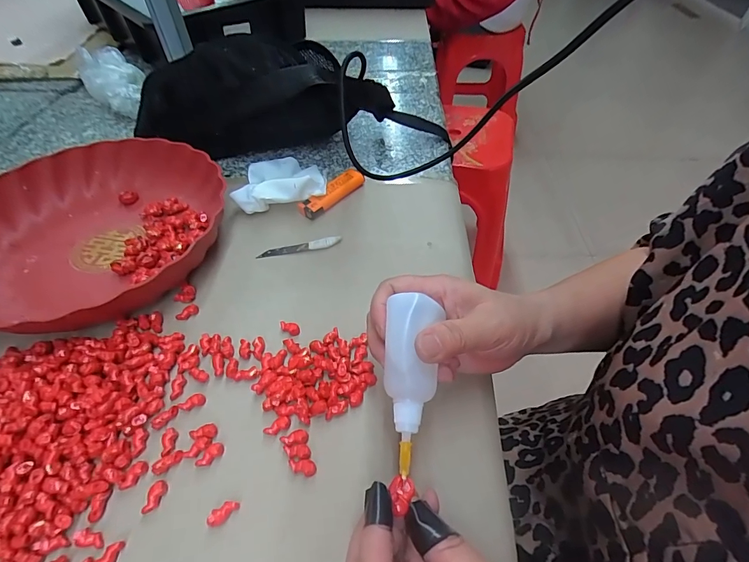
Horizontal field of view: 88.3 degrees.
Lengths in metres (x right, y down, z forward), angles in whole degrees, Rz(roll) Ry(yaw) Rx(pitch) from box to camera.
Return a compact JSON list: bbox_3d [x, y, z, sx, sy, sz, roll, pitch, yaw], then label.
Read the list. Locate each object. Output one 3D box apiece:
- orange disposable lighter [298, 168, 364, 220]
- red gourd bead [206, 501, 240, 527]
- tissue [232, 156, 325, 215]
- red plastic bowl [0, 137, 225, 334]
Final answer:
[{"bbox_3d":[-0.046,-0.097,0.423,0.030,0.015,0.080,31,58,24],"label":"orange disposable lighter"},{"bbox_3d":[-0.091,0.139,0.232,0.018,0.006,0.010,-27,55,-20],"label":"red gourd bead"},{"bbox_3d":[-0.107,-0.116,0.429,0.095,0.036,0.092,-11,51,-8],"label":"tissue"},{"bbox_3d":[-0.273,-0.055,0.376,0.233,0.045,0.232,9,52,9],"label":"red plastic bowl"}]

